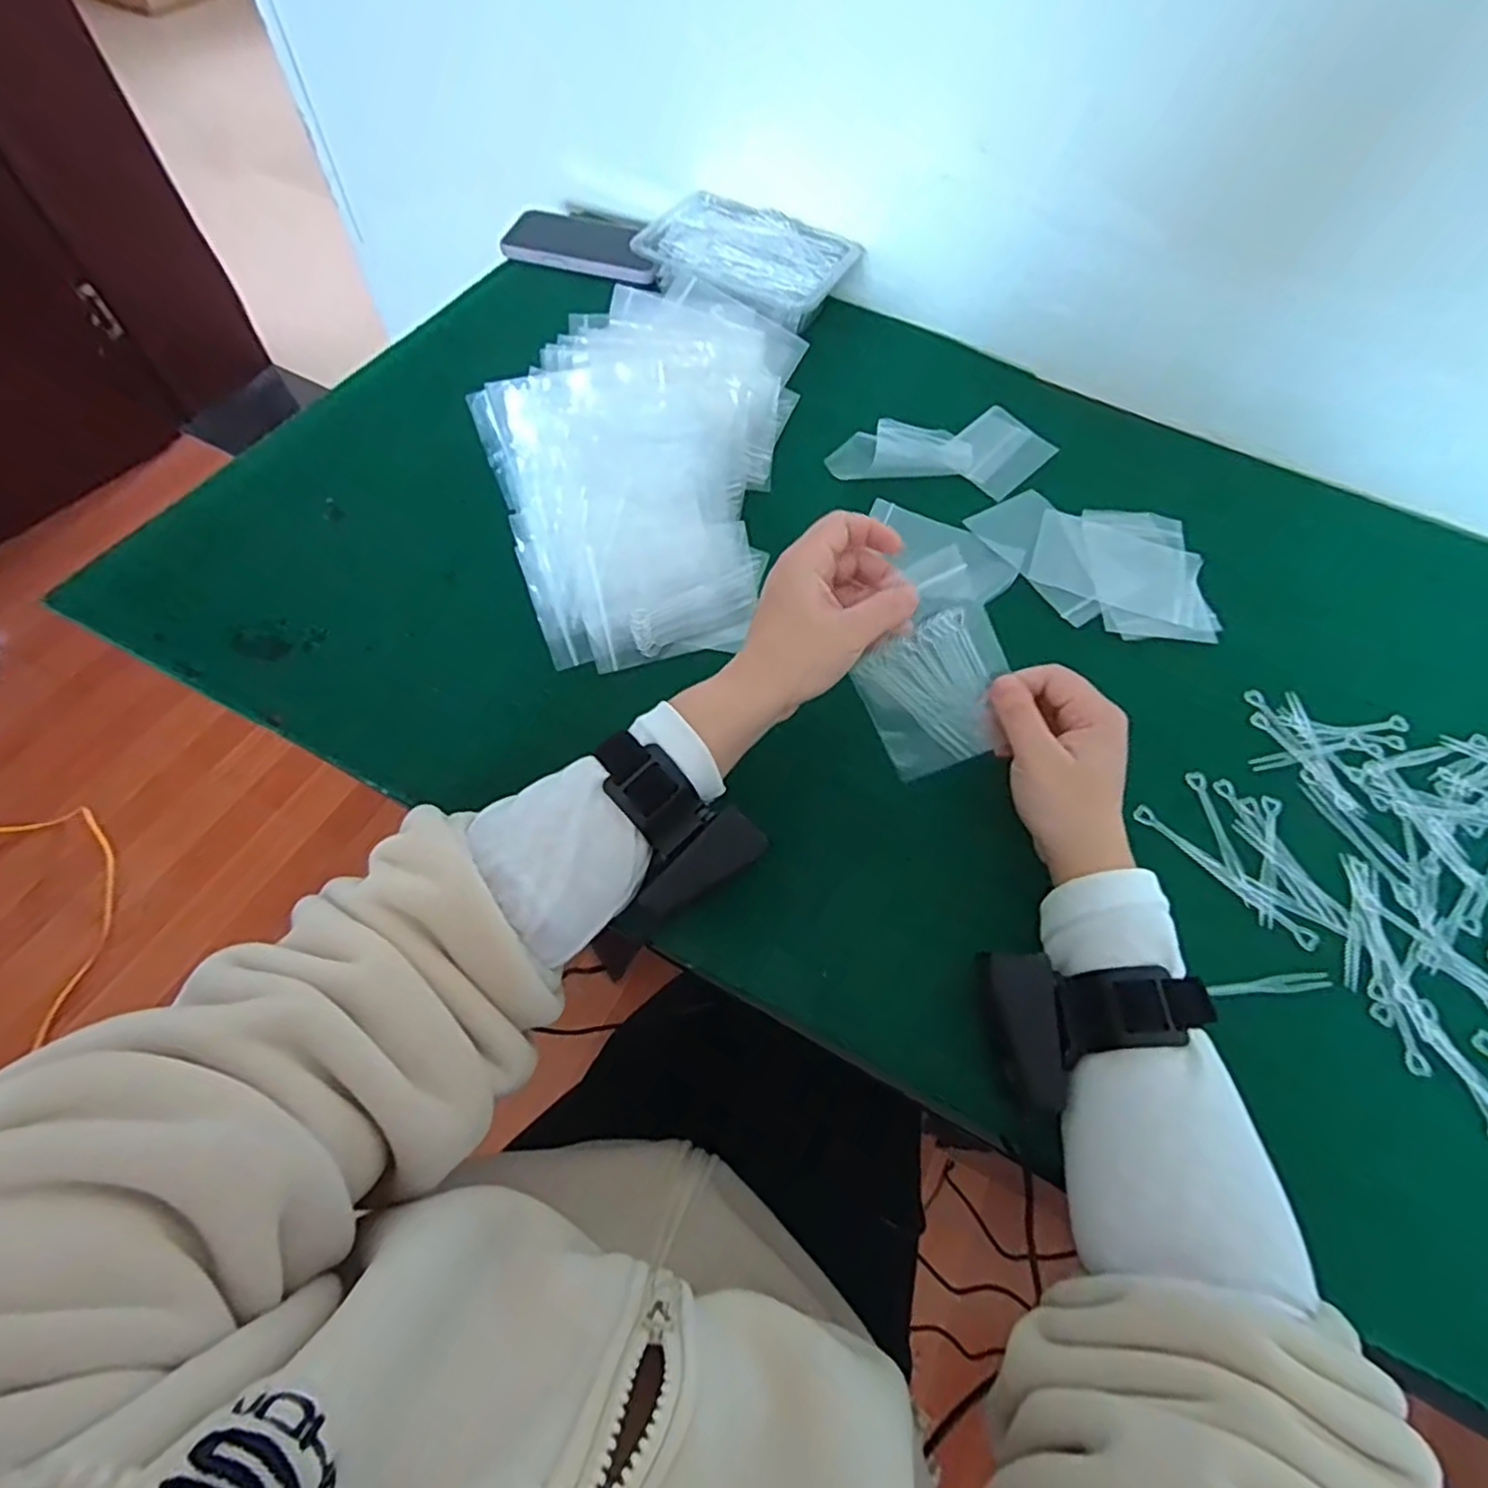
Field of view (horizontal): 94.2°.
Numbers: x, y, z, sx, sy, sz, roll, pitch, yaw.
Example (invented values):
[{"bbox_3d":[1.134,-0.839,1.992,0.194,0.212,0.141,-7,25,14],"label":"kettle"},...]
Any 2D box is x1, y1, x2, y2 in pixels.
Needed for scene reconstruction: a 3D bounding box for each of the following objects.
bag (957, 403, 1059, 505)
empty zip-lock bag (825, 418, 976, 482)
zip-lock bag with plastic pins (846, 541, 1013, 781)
[{"bbox_3d":[0.212,-0.246,0.579,0.069,0.007,0.081,41,68,17],"label":"bag"},{"bbox_3d":[0.126,-0.240,0.564,0.118,0.021,0.060,-10,64,-7],"label":"empty zip-lock bag"},{"bbox_3d":[0.107,-0.040,0.397,0.080,0.120,0.007,-25,20,14],"label":"zip-lock bag with plastic pins"}]

